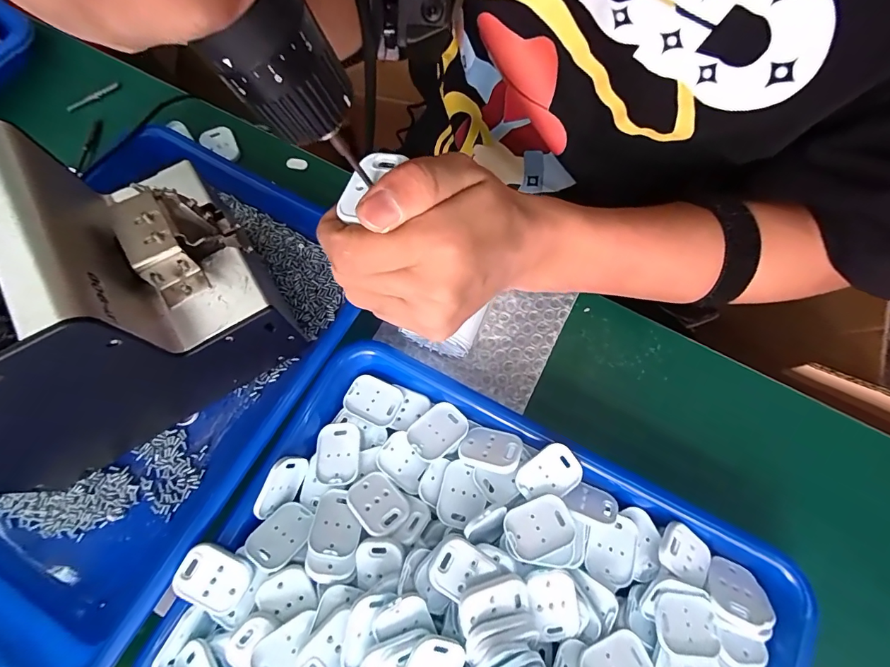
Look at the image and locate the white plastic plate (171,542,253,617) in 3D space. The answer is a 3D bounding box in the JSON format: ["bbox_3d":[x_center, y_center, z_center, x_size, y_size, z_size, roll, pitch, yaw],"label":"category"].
[{"bbox_3d":[-0.133,0.140,0.243,0.039,0.004,0.030,26,71,-3],"label":"white plastic plate"}]

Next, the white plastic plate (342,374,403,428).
[{"bbox_3d":[-0.050,0.046,0.298,0.039,0.005,0.030,26,74,8],"label":"white plastic plate"}]

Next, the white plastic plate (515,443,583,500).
[{"bbox_3d":[0.065,0.089,0.264,0.039,0.004,0.029,-38,84,-5],"label":"white plastic plate"}]

